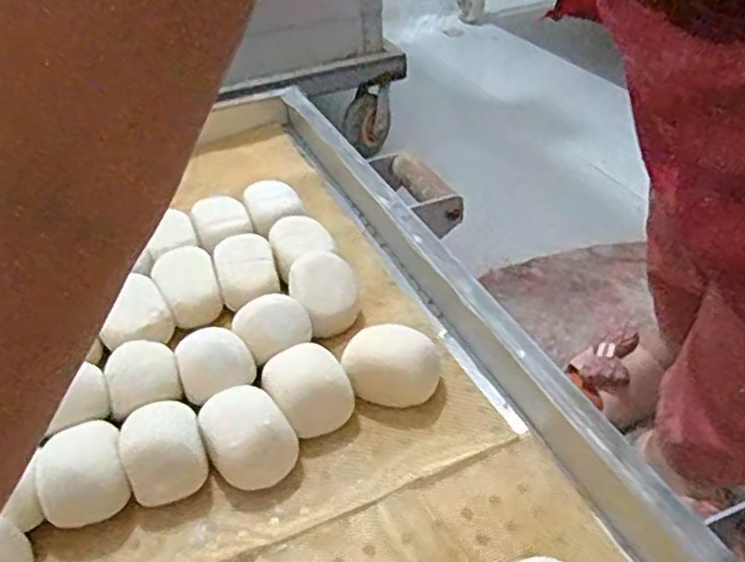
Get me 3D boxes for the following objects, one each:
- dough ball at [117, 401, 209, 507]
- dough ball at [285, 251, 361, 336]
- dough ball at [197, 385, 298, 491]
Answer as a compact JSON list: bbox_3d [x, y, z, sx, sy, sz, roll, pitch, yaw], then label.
[{"bbox_3d":[-0.137,0.114,0.463,0.048,0.038,0.077,-17,39,-15],"label":"dough ball"},{"bbox_3d":[-0.043,0.009,0.576,0.053,0.036,0.062,-26,42,-24],"label":"dough ball"},{"bbox_3d":[-0.085,0.106,0.476,0.054,0.030,0.068,-22,41,-20],"label":"dough ball"}]

